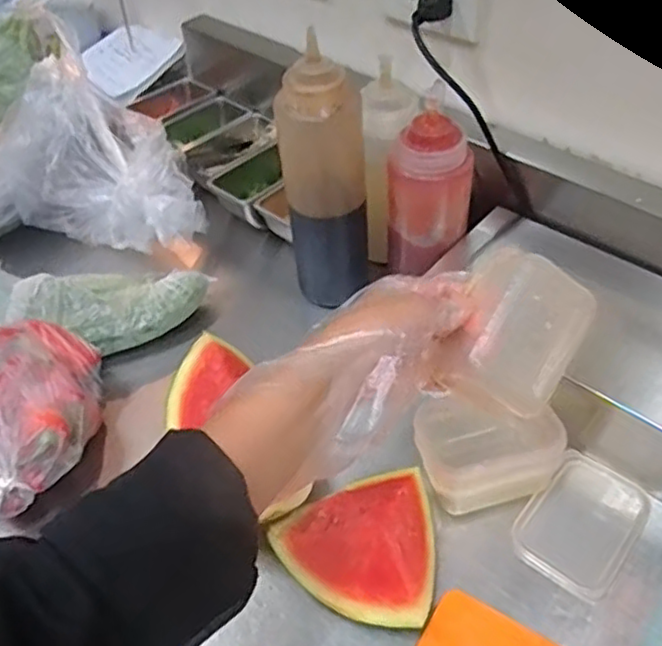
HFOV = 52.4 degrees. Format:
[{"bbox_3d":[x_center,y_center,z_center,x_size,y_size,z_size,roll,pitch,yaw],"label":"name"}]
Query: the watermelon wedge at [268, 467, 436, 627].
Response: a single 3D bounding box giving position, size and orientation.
[{"bbox_3d":[0.021,0.162,0.518,0.125,0.069,0.115,-2,46,2],"label":"watermelon wedge"}]

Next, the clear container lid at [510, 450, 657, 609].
[{"bbox_3d":[0.204,0.161,0.546,0.080,0.013,0.114,30,55,29],"label":"clear container lid"}]

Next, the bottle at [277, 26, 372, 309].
[{"bbox_3d":[-0.008,-0.128,0.657,0.071,0.250,0.061,28,54,27],"label":"bottle"}]

